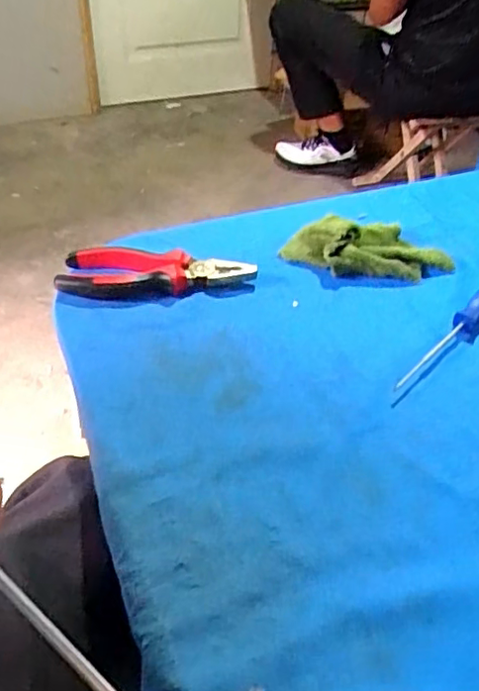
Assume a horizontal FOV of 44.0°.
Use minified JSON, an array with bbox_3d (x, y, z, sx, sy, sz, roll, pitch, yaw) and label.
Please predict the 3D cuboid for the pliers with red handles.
[{"bbox_3d":[-0.069,-0.060,0.502,0.159,0.022,0.051,0,43,-3],"label":"pliers with red handles"}]

